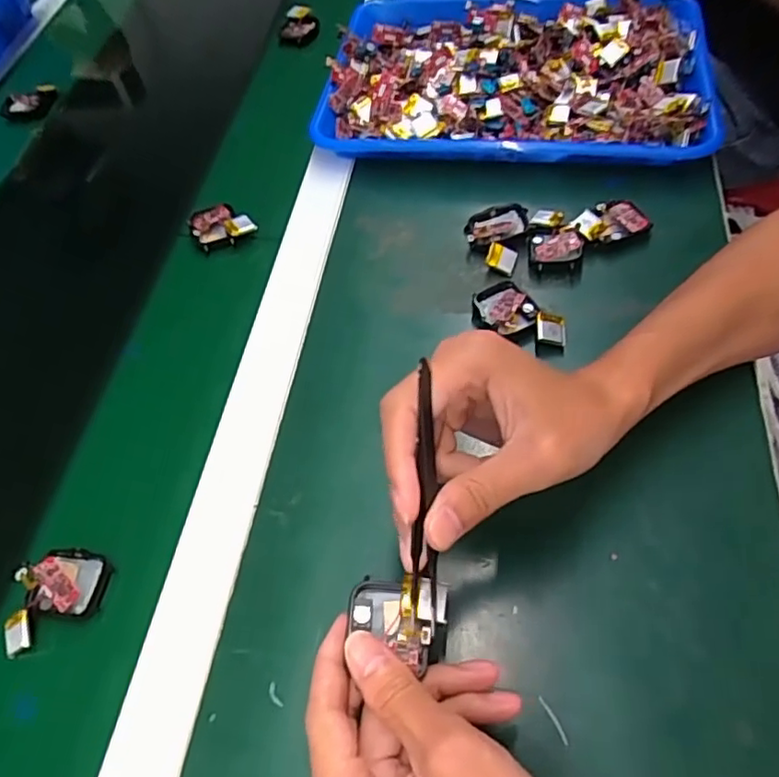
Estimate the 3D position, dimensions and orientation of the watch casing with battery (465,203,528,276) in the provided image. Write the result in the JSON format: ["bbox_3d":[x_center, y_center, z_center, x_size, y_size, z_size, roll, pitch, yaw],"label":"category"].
[{"bbox_3d":[0.079,-0.116,0.472,0.044,0.016,0.067,14,59,12],"label":"watch casing with battery"}]

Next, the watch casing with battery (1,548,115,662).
[{"bbox_3d":[-0.190,0.118,0.352,0.048,0.017,0.058,3,57,5],"label":"watch casing with battery"}]

